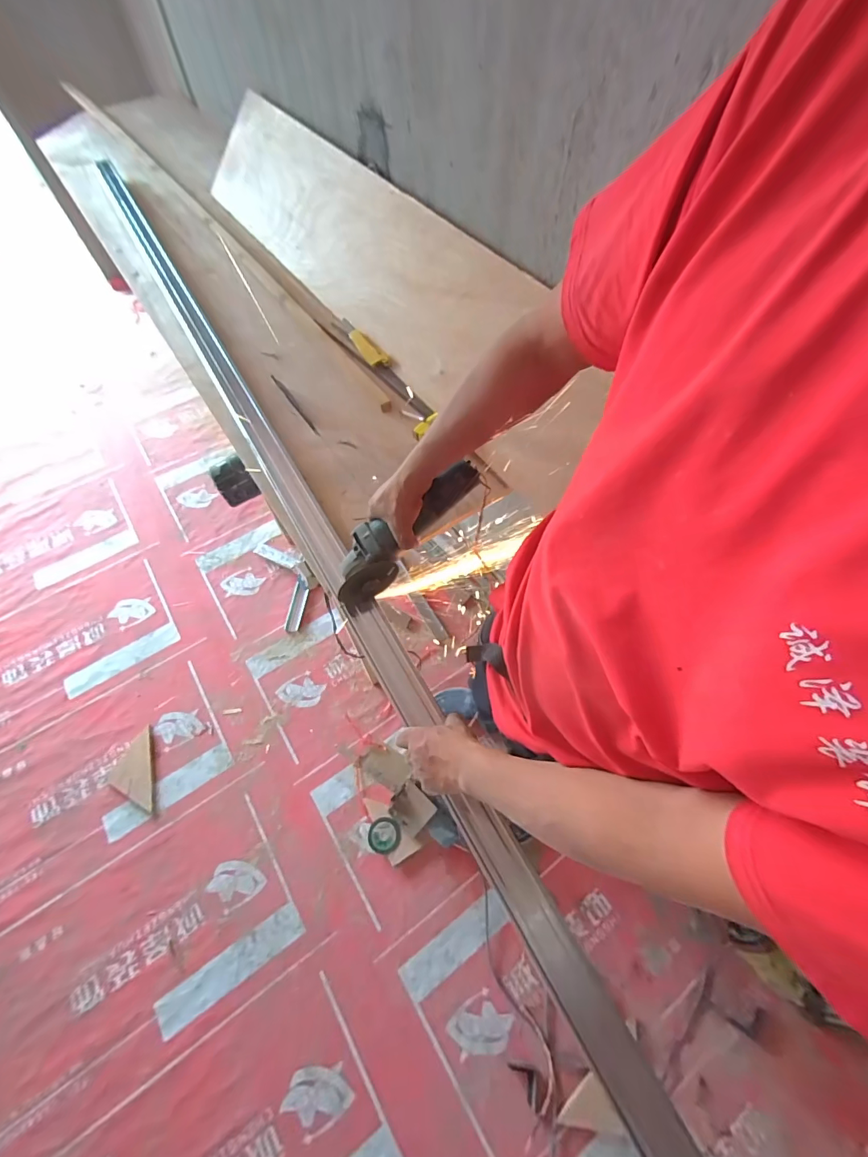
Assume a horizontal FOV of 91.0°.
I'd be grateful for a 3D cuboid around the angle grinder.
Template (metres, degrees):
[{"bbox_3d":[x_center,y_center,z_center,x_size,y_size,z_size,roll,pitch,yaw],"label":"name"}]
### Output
[{"bbox_3d":[-0.047,-0.073,0.651,0.274,0.082,0.074,-42,67,9],"label":"angle grinder"}]

